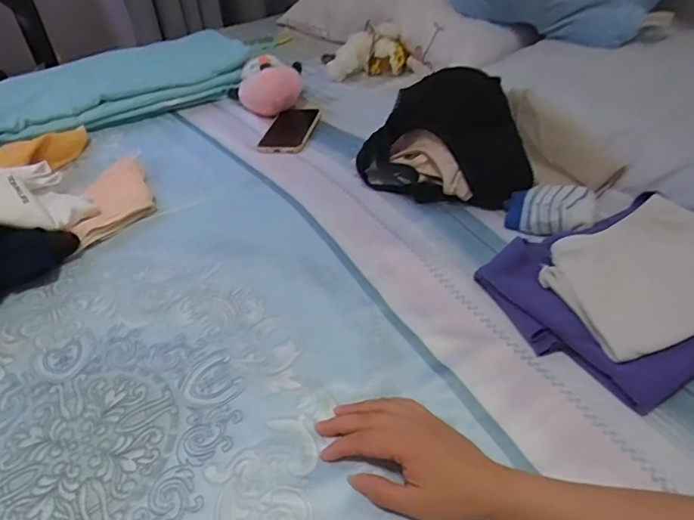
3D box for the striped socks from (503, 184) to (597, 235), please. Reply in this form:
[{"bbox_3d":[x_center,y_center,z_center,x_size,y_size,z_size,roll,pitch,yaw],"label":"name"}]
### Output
[{"bbox_3d":[0.247,-0.062,0.635,0.104,0.039,0.065,10,42,16],"label":"striped socks"}]

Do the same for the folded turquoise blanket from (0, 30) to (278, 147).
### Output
[{"bbox_3d":[-0.417,-0.332,0.983,0.493,0.075,0.214,-19,42,-18],"label":"folded turquoise blanket"}]

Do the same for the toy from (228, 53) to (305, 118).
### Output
[{"bbox_3d":[-0.148,-0.315,0.935,0.138,0.080,0.101,-5,40,-2],"label":"toy"}]

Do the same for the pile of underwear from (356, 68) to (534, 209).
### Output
[{"bbox_3d":[0.123,-0.163,0.715,0.215,0.112,0.180,-2,40,2],"label":"pile of underwear"}]

